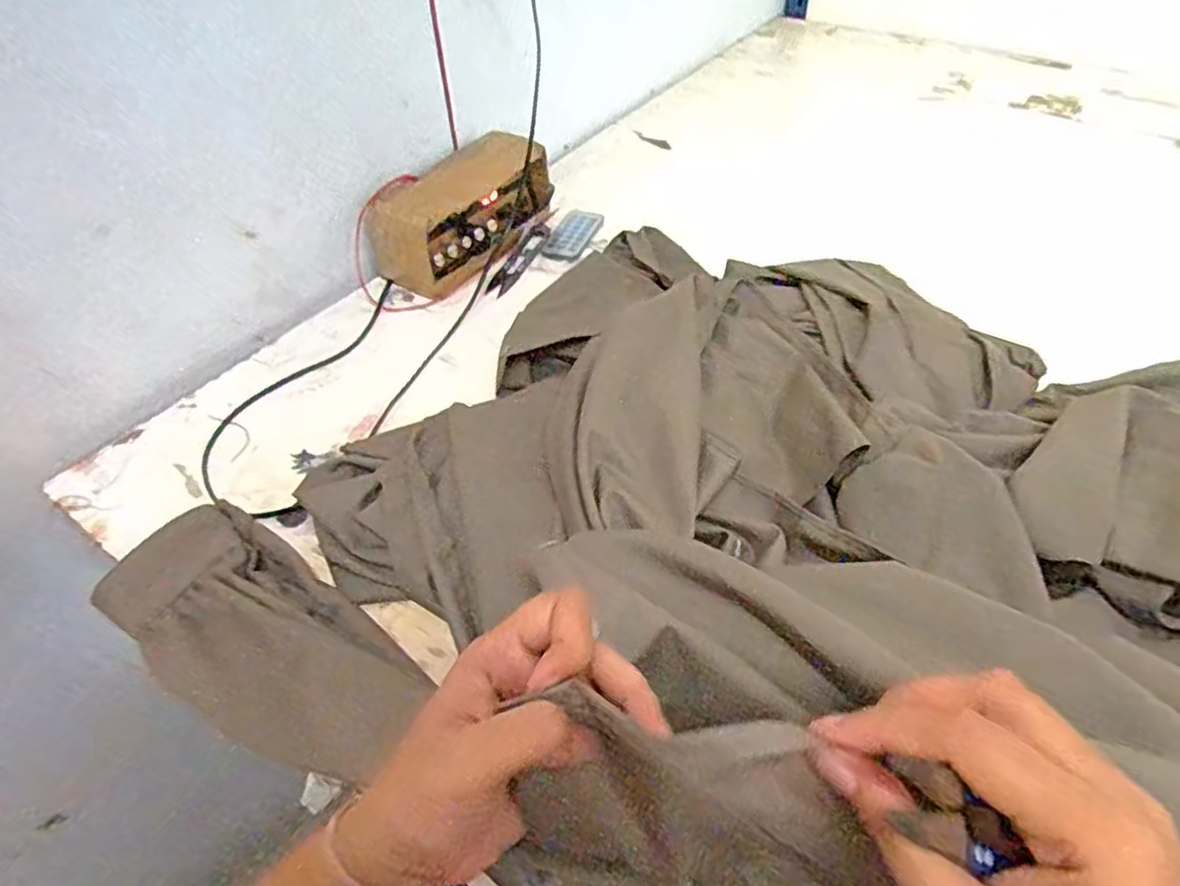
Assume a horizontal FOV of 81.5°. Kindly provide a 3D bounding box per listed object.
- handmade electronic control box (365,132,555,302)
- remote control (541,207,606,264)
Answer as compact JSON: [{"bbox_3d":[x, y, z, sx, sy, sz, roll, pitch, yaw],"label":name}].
[{"bbox_3d":[-0.118,-0.220,0.657,0.080,0.080,0.180,24,54,23],"label":"handmade electronic control box"},{"bbox_3d":[-0.014,-0.210,0.688,0.038,0.009,0.086,15,51,17],"label":"remote control"}]

